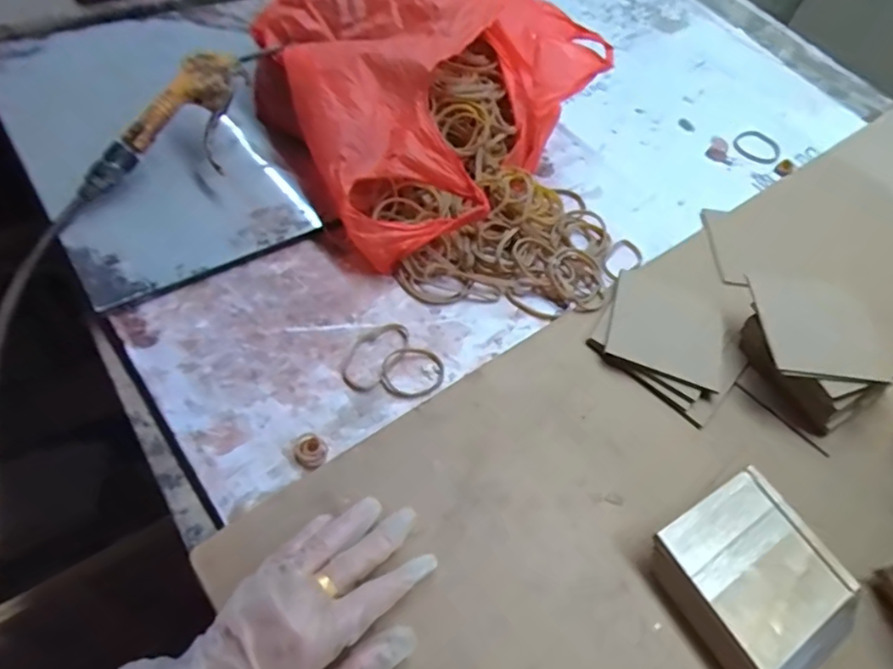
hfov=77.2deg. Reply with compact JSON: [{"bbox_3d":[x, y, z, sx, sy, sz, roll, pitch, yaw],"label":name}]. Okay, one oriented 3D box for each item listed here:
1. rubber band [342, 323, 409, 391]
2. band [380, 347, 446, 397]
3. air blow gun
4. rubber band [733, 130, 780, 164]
[{"bbox_3d":[-0.060,0.017,0.477,0.037,0.007,0.072,31,58,12],"label":"rubber band"},{"bbox_3d":[-0.029,0.033,0.478,0.049,0.004,0.054,39,58,14],"label":"band"},{"bbox_3d":[-0.237,-0.202,0.523,0.068,0.058,0.224,22,56,6],"label":"air blow gun"},{"bbox_3d":[0.415,-0.252,0.745,0.059,0.004,0.069,33,58,13],"label":"rubber band"}]

